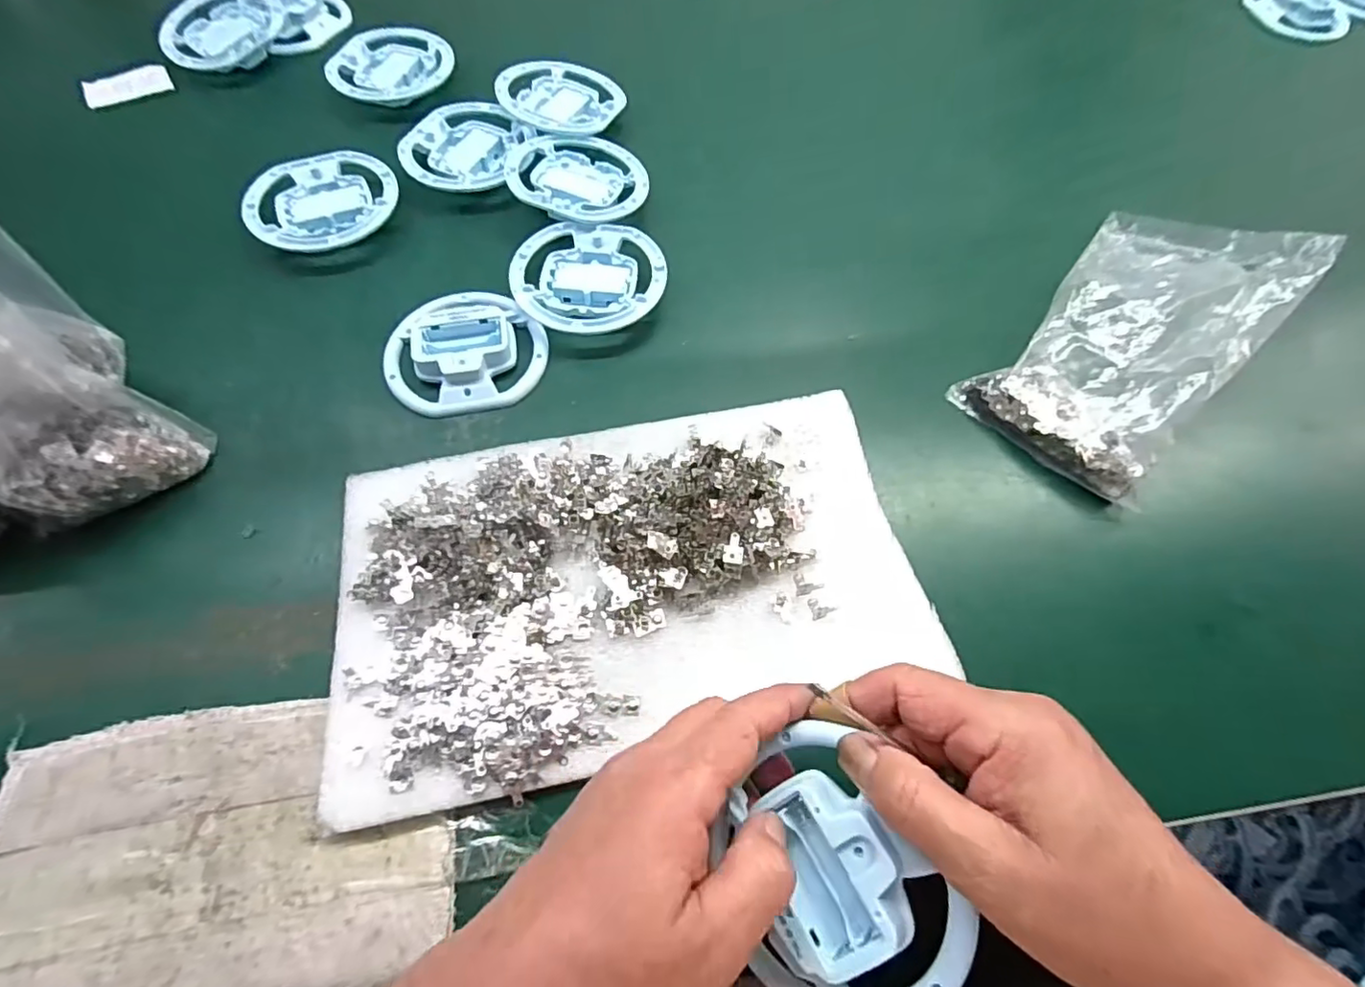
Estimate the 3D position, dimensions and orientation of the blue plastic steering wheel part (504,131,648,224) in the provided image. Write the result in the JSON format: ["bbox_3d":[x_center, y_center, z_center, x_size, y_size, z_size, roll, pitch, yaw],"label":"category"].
[{"bbox_3d":[-0.081,-0.244,0.458,0.106,0.019,0.098,1,64,-2],"label":"blue plastic steering wheel part"}]

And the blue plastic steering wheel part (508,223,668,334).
[{"bbox_3d":[-0.065,-0.147,0.420,0.104,0.020,0.101,1,62,-2],"label":"blue plastic steering wheel part"}]

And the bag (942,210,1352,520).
[{"bbox_3d":[0.292,-0.106,0.387,0.118,0.074,0.200,41,69,16],"label":"bag"}]

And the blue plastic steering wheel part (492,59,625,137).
[{"bbox_3d":[-0.104,-0.337,0.504,0.098,0.015,0.095,1,64,-2],"label":"blue plastic steering wheel part"}]

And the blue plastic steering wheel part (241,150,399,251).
[{"bbox_3d":[-0.269,-0.217,0.449,0.102,0.018,0.105,1,64,-2],"label":"blue plastic steering wheel part"}]

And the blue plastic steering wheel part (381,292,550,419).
[{"bbox_3d":[-0.144,-0.099,0.395,0.102,0.022,0.099,-4,64,-4],"label":"blue plastic steering wheel part"}]

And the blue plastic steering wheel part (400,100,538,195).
[{"bbox_3d":[-0.178,-0.279,0.481,0.099,0.015,0.100,1,64,-2],"label":"blue plastic steering wheel part"}]

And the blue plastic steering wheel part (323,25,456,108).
[{"bbox_3d":[-0.260,-0.380,0.530,0.102,0.023,0.084,-33,70,-17],"label":"blue plastic steering wheel part"}]

